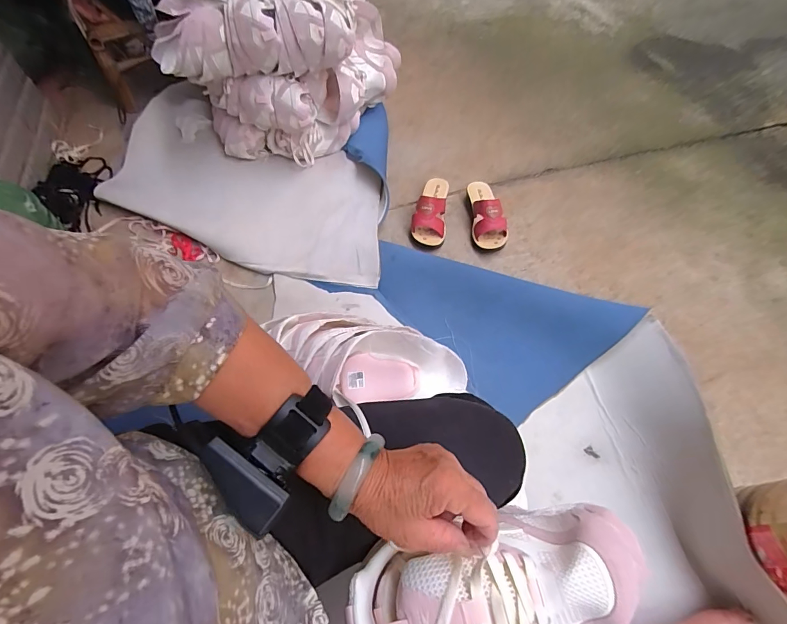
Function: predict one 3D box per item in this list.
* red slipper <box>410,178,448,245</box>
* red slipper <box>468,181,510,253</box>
[{"bbox_3d":[0.094,-0.265,1.012,0.083,0.067,0.211,7,58,1],"label":"red slipper"},{"bbox_3d":[0.232,-0.254,1.003,0.079,0.074,0.214,0,58,-4],"label":"red slipper"}]

